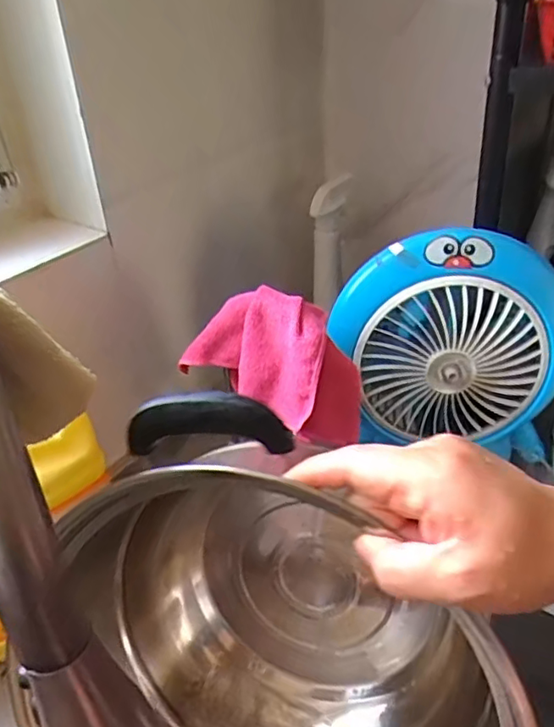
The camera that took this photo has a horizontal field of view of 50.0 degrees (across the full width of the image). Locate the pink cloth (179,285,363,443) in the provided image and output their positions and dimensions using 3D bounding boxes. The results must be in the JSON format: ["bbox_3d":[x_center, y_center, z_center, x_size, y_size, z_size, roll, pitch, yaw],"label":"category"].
[{"bbox_3d":[-0.004,0.000,0.516,0.154,0.112,0.049,11,36,19],"label":"pink cloth"}]

